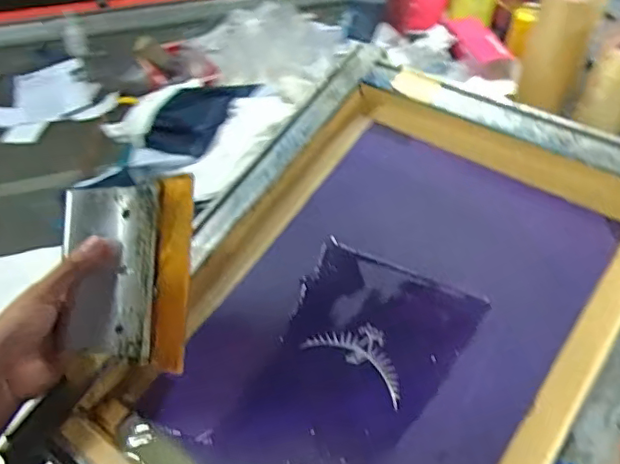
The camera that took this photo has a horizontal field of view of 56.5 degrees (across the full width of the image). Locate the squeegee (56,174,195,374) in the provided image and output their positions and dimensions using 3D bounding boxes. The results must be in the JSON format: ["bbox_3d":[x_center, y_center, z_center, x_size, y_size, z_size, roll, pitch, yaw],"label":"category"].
[{"bbox_3d":[-0.156,0.037,0.500,0.120,0.047,0.160,-2,82,7],"label":"squeegee"}]

